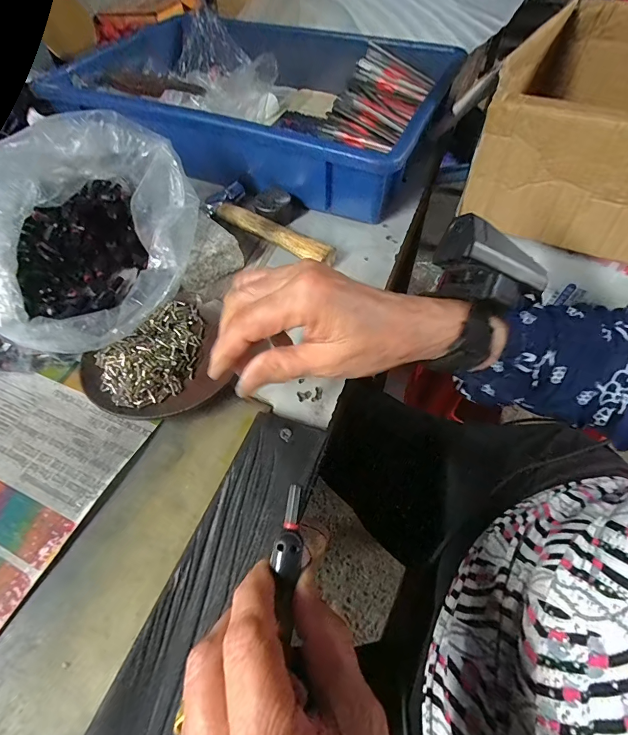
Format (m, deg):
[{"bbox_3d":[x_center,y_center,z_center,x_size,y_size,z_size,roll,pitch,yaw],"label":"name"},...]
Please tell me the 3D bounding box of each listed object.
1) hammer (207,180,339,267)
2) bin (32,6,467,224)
[{"bbox_3d":[-0.047,-0.138,0.372,0.157,0.021,0.049,36,63,23],"label":"hammer"},{"bbox_3d":[-0.064,-0.325,0.466,0.428,0.069,0.281,21,58,15],"label":"bin"}]

